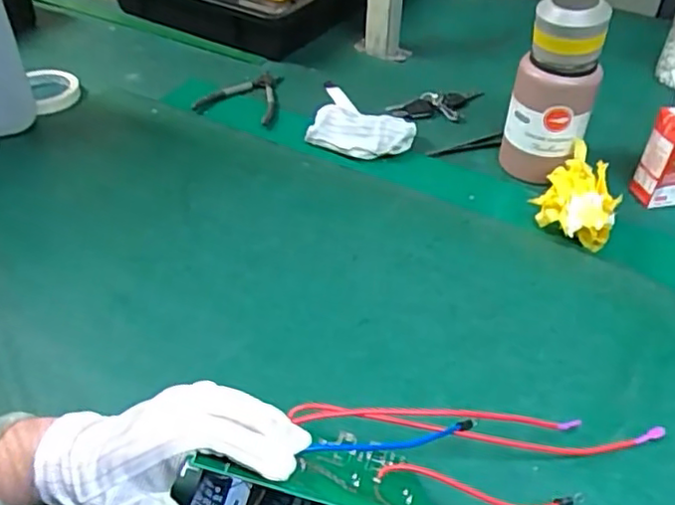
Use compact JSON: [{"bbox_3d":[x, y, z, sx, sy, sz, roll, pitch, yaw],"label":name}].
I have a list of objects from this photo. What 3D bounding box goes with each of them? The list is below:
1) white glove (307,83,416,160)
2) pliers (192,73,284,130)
[{"bbox_3d":[0.036,-0.179,0.830,0.134,0.034,0.171,7,43,8],"label":"white glove"},{"bbox_3d":[-0.125,-0.217,0.878,0.119,0.015,0.122,12,44,13],"label":"pliers"}]

